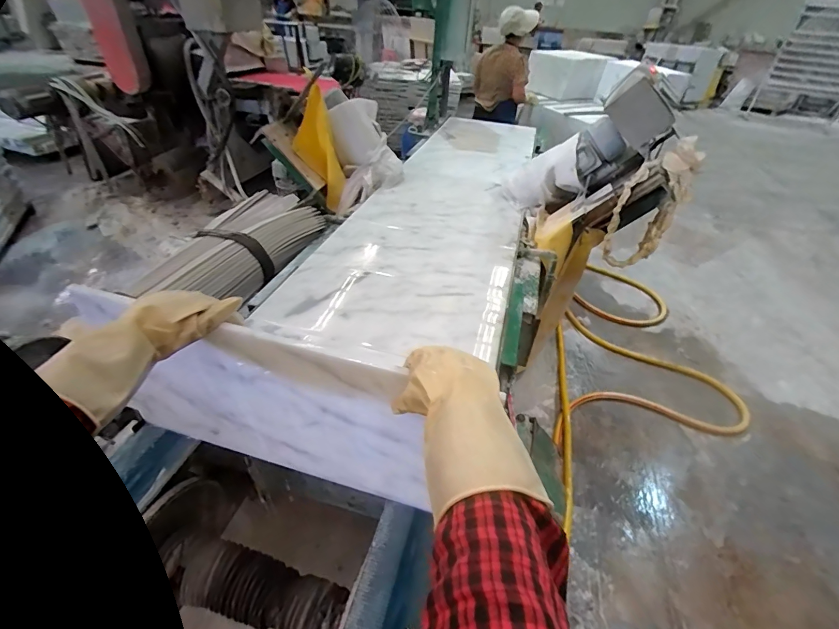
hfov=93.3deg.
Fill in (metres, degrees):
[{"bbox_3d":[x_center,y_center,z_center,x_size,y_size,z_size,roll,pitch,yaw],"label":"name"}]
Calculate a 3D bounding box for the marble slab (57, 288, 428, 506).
[{"bbox_3d":[-0.236,0.137,0.592,0.504,0.297,0.022,12,40,9],"label":"marble slab"}]

